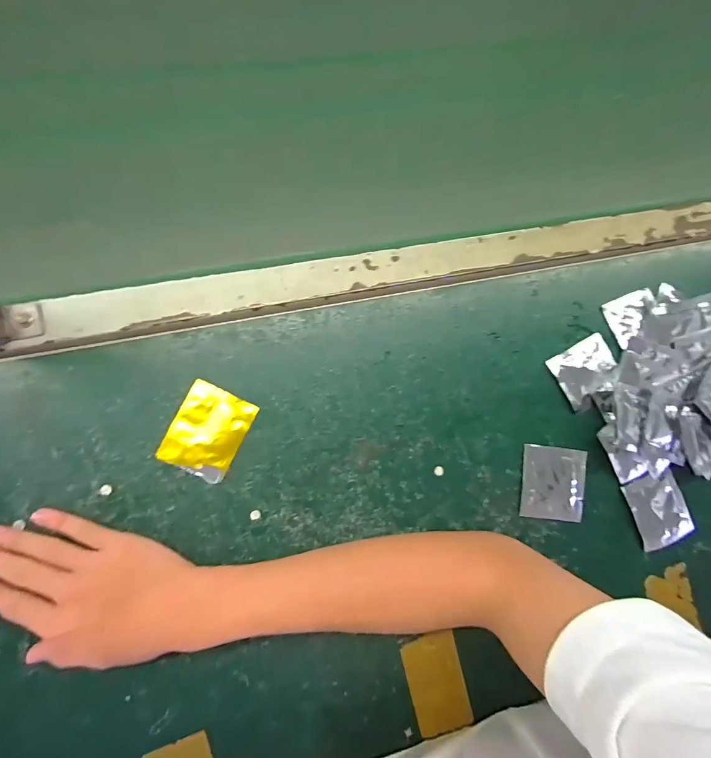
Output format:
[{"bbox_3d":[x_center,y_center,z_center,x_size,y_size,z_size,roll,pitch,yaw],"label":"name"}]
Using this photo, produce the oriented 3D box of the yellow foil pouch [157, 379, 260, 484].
[{"bbox_3d":[-0.129,0.046,0.340,0.059,0.005,0.074,26,83,-5],"label":"yellow foil pouch"}]

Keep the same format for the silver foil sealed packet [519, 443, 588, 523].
[{"bbox_3d":[0.194,0.102,0.380,0.062,0.007,0.069,8,85,-7],"label":"silver foil sealed packet"}]

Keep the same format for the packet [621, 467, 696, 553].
[{"bbox_3d":[0.308,0.131,0.391,0.061,0.004,0.068,-21,89,-9],"label":"packet"}]

